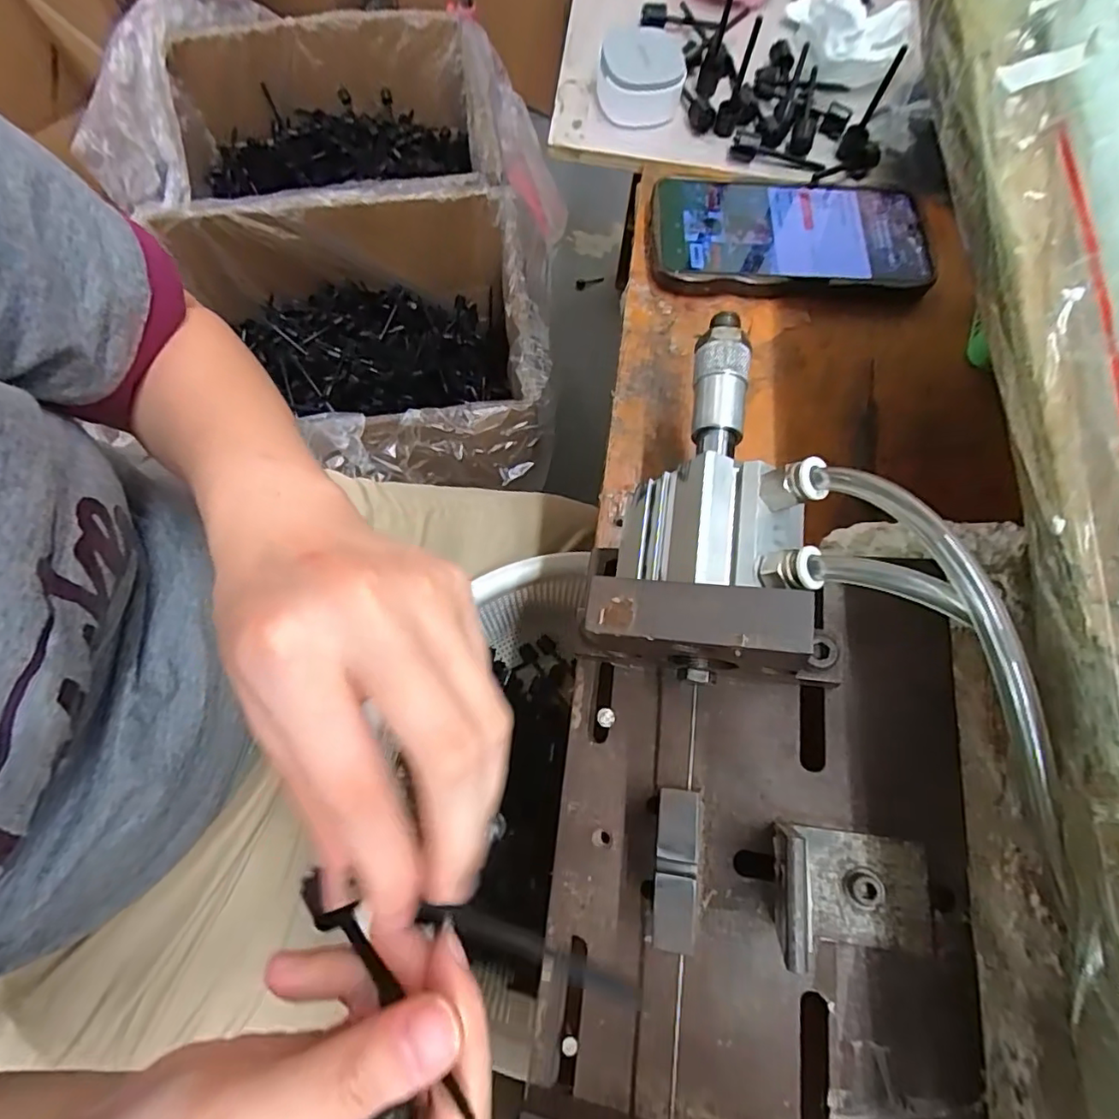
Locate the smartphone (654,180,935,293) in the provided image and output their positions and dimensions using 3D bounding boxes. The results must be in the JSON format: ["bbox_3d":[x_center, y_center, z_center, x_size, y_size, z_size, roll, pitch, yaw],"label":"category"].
[{"bbox_3d":[0.138,-0.195,0.342,0.165,0.012,0.074,-1,73,-3],"label":"smartphone"}]

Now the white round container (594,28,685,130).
[{"bbox_3d":[0.054,-0.321,0.377,0.055,0.031,0.059,1,73,-2],"label":"white round container"}]

